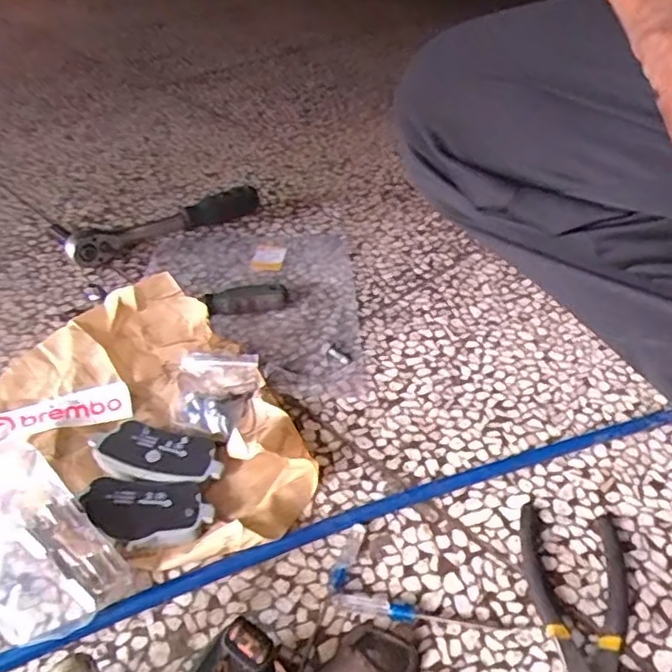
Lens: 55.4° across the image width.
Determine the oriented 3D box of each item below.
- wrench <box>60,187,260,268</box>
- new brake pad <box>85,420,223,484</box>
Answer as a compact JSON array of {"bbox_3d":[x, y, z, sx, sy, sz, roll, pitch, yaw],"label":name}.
[{"bbox_3d":[-0.204,-0.142,0.794,0.258,0.042,0.033,-26,47,-29],"label":"wrench"},{"bbox_3d":[-0.141,0.096,0.509,0.106,0.015,0.055,17,42,18],"label":"new brake pad"}]

